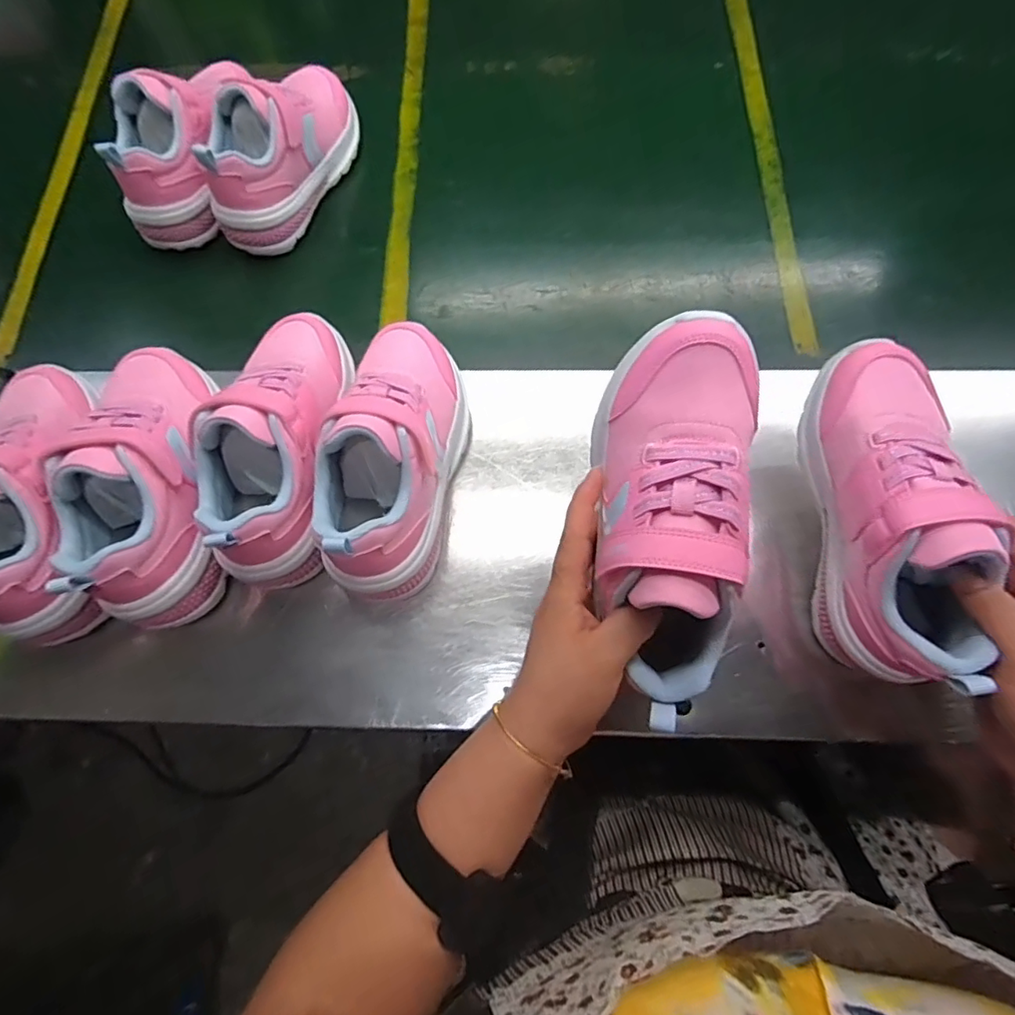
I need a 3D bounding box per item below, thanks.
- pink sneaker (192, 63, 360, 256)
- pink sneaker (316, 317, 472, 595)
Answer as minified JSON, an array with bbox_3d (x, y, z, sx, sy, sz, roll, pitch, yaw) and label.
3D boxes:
[{"bbox_3d":[-0.200,-0.328,0.493,0.066,0.090,0.184,24,73,9],"label":"pink sneaker"},{"bbox_3d":[-0.073,-0.042,0.368,0.072,0.102,0.197,9,71,4],"label":"pink sneaker"}]

